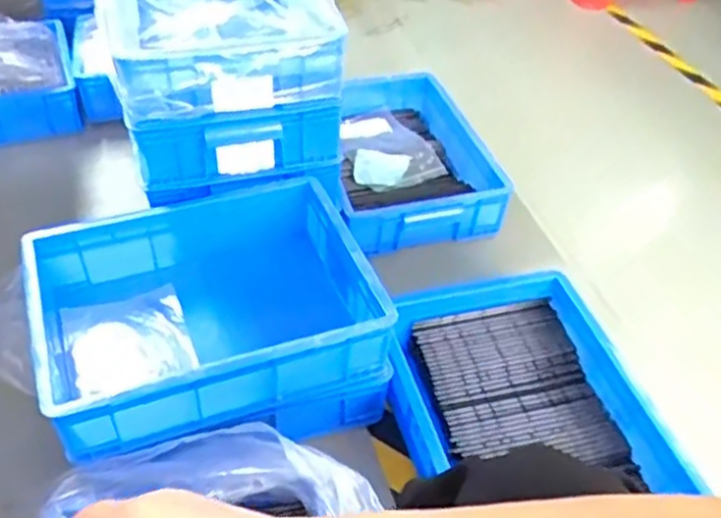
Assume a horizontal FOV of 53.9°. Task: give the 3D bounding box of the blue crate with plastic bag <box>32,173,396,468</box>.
[{"bbox_3d":[-0.205,0.071,0.954,0.399,0.167,0.334,-14,47,-18],"label":"blue crate with plastic bag"}]

